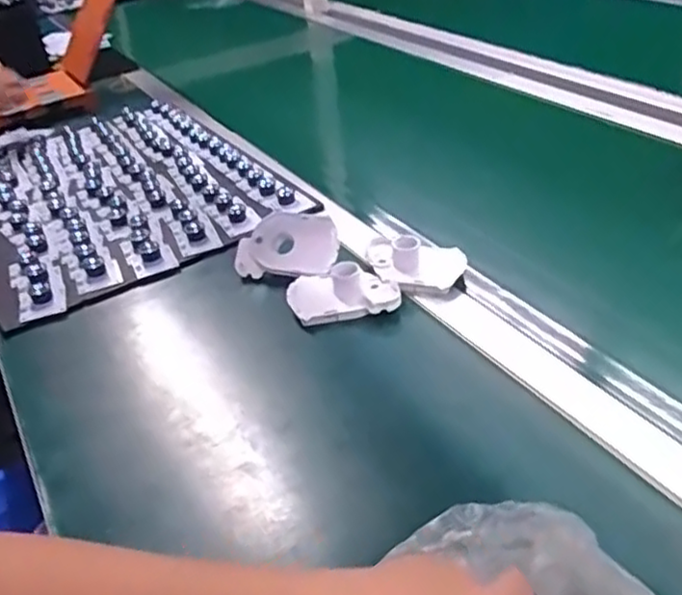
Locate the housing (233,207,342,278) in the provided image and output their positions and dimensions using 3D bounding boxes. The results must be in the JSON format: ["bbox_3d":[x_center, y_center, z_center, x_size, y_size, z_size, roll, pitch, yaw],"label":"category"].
[{"bbox_3d":[-0.056,-0.055,0.710,0.102,0.040,0.062,3,37,14],"label":"housing"}]

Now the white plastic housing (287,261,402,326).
[{"bbox_3d":[0.001,-0.007,0.649,0.105,0.034,0.065,-5,36,3],"label":"white plastic housing"}]

